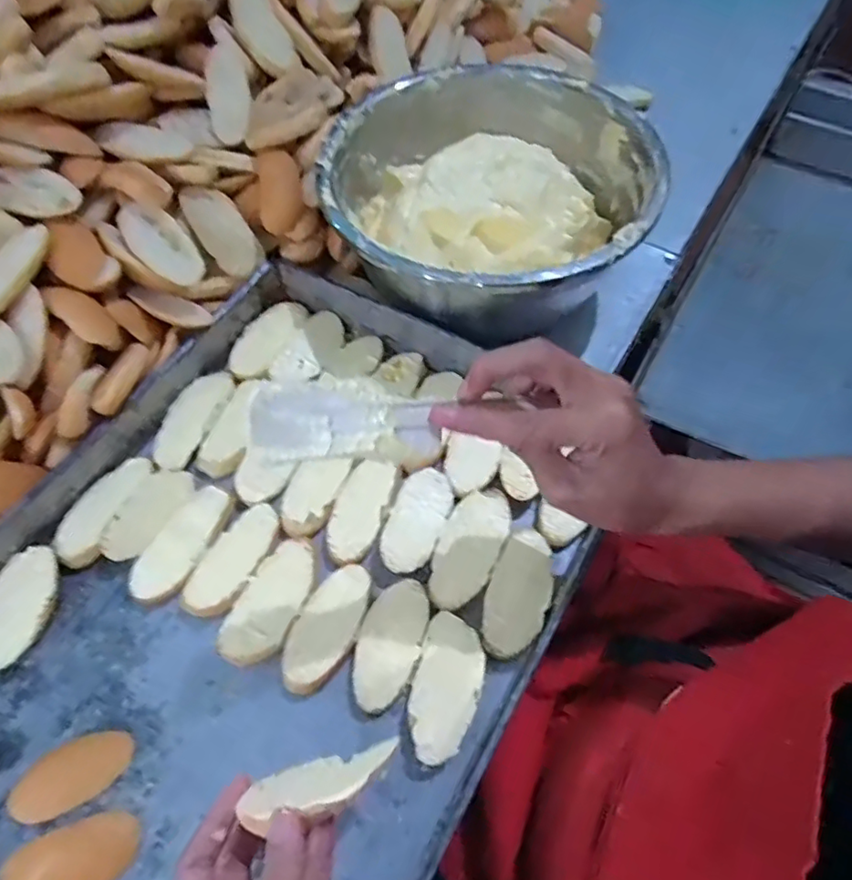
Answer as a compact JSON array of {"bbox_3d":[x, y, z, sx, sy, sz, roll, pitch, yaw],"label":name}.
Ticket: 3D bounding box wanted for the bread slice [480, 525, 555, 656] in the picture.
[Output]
[{"bbox_3d":[0.066,0.109,0.417,0.043,0.014,0.089,18,61,11],"label":"bread slice"}]

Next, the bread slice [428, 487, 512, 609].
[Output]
[{"bbox_3d":[0.033,0.078,0.435,0.044,0.011,0.095,22,62,13],"label":"bread slice"}]

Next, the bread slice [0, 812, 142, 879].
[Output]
[{"bbox_3d":[-0.211,0.251,0.348,0.073,0.011,0.038,-18,61,-9],"label":"bread slice"}]

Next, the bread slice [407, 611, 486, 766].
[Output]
[{"bbox_3d":[0.013,0.163,0.386,0.043,0.022,0.088,14,61,9],"label":"bread slice"}]

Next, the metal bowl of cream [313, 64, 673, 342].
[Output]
[{"bbox_3d":[0.053,-0.217,0.533,0.273,0.099,0.283,0,59,1],"label":"metal bowl of cream"}]

